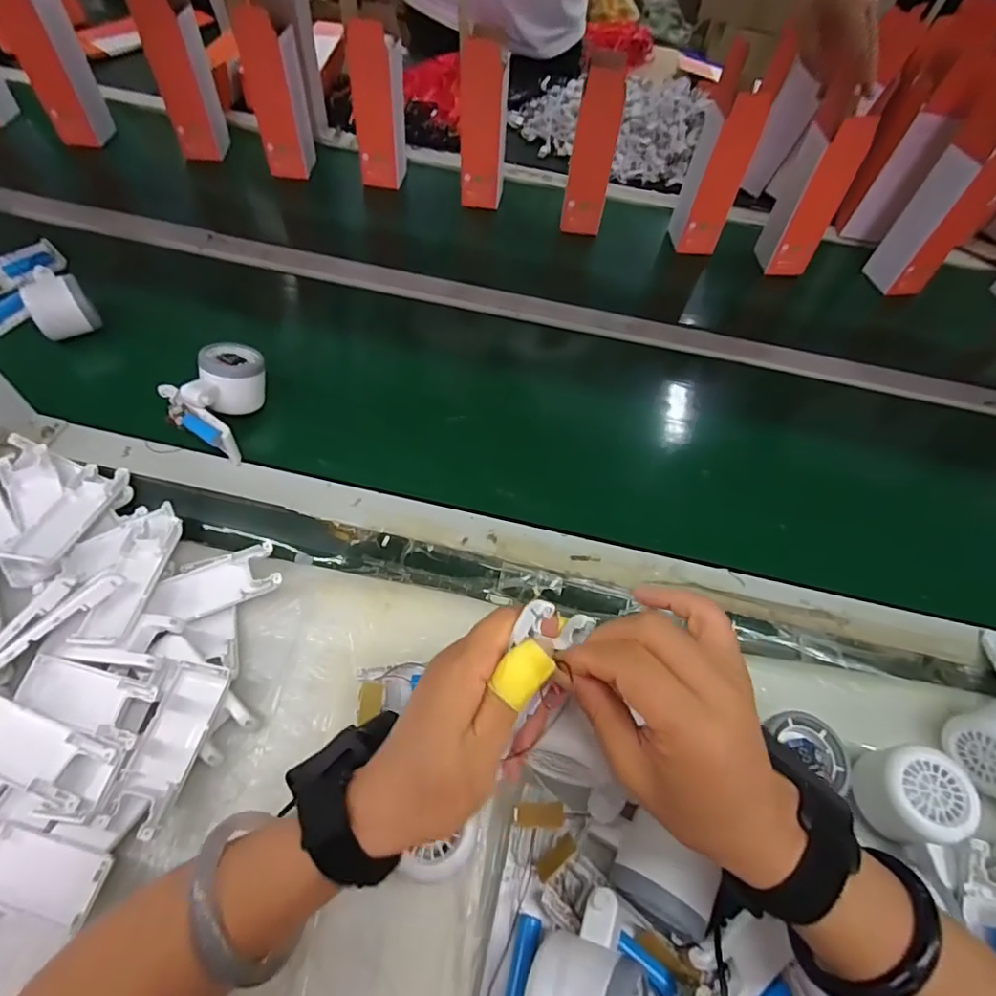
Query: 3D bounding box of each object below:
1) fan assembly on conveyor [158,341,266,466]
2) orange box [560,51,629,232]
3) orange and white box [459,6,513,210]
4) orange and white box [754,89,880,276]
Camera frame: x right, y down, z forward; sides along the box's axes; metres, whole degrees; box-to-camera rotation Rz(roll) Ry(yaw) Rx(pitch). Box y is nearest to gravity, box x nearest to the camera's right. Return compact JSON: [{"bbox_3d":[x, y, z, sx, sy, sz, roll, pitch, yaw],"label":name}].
[{"bbox_3d":[-0.265,-0.103,0.527,0.091,0.050,0.097,27,58,13],"label":"fan assembly on conveyor"},{"bbox_3d":[0.131,-0.475,0.740,0.061,0.199,0.061,12,56,3],"label":"orange box"},{"bbox_3d":[-0.020,-0.527,0.759,0.069,0.196,0.068,4,56,-3],"label":"orange and white box"},{"bbox_3d":[0.414,-0.406,0.712,0.054,0.204,0.067,-1,56,-6],"label":"orange and white box"}]

